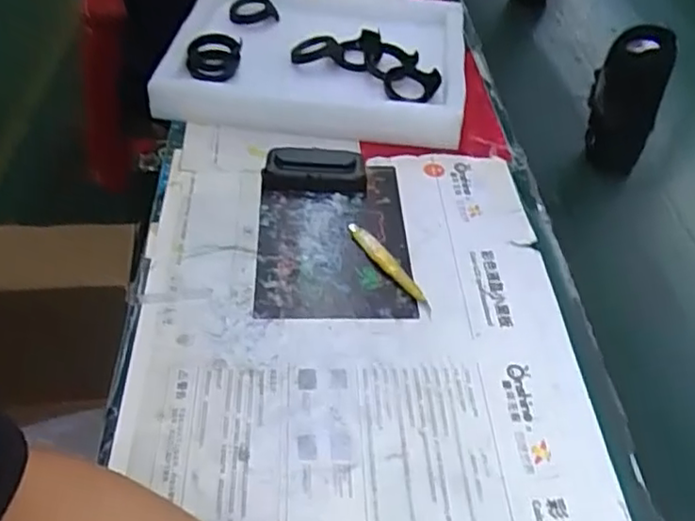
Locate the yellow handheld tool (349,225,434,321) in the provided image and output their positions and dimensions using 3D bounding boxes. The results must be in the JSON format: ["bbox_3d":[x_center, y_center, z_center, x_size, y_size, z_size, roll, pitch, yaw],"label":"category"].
[{"bbox_3d":[0.038,0.003,0.612,0.015,0.012,0.123,-22,51,-22],"label":"yellow handheld tool"}]

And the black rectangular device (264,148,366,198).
[{"bbox_3d":[-0.034,-0.096,0.692,0.105,0.023,0.053,2,46,-2],"label":"black rectangular device"}]

